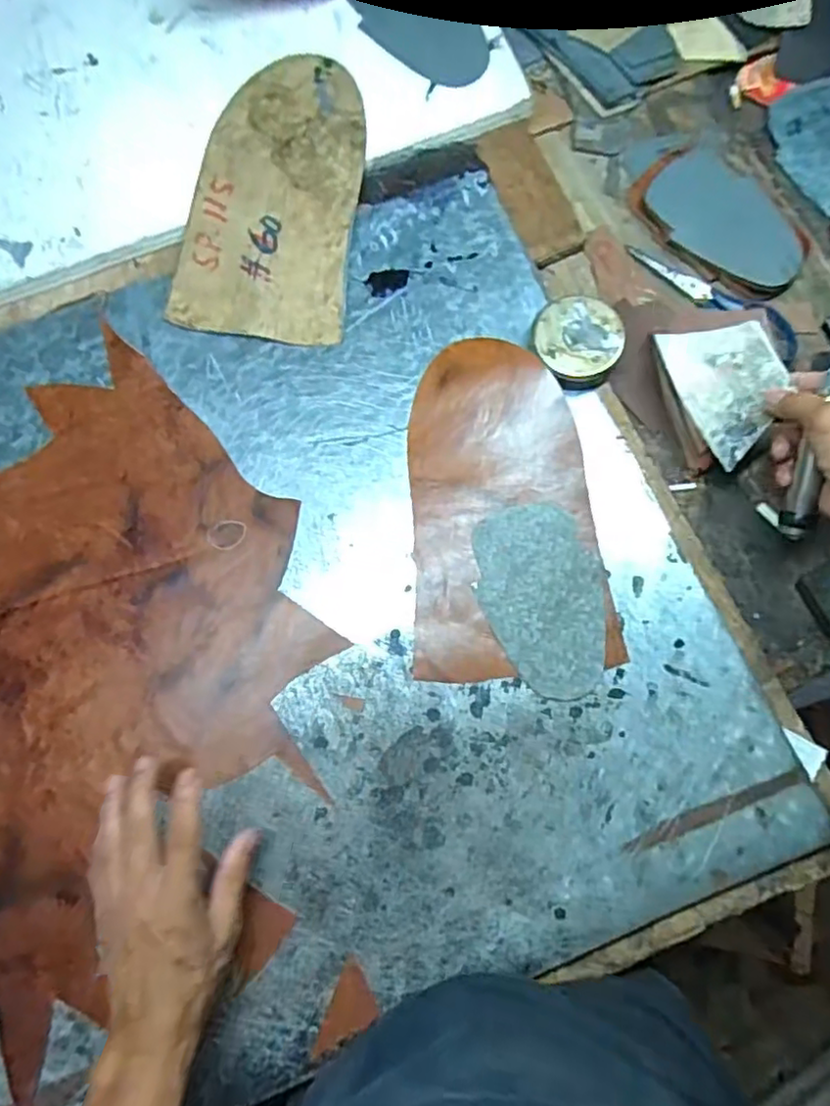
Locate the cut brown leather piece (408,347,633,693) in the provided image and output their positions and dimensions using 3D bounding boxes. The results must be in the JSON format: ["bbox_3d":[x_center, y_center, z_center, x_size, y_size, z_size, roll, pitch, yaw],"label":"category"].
[{"bbox_3d":[0.068,-0.041,0.511,0.152,0.015,0.272,-6,77,1],"label":"cut brown leather piece"}]

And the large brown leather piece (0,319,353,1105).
[{"bbox_3d":[-0.228,0.083,0.483,0.309,0.011,0.451,-27,79,-7],"label":"large brown leather piece"}]

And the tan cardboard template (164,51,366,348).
[{"bbox_3d":[-0.125,-0.322,0.568,0.145,0.007,0.270,8,82,-1],"label":"tan cardboard template"}]

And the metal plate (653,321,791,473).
[{"bbox_3d":[0.254,-0.138,0.507,0.075,0.004,0.115,-31,87,25],"label":"metal plate"}]

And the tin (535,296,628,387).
[{"bbox_3d":[0.138,-0.178,0.541,0.073,0.032,0.074,0,78,-1],"label":"tin"}]

